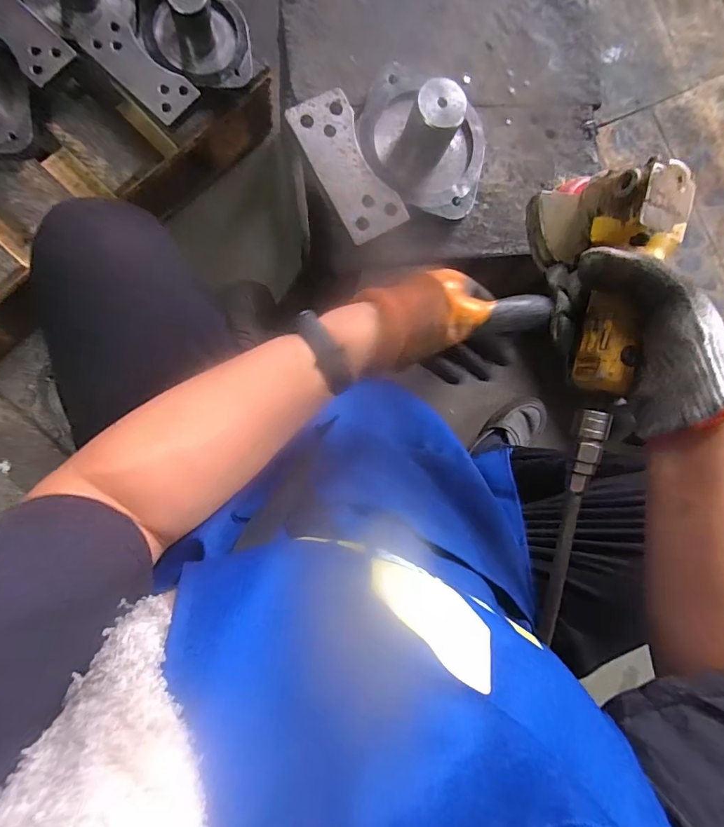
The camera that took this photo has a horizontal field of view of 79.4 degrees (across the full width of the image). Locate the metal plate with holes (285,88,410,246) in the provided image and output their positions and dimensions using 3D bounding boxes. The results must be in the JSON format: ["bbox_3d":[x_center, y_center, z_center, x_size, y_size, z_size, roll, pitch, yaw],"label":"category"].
[{"bbox_3d":[-0.014,-0.242,0.427,0.062,0.007,0.142,-29,94,-9],"label":"metal plate with holes"}]

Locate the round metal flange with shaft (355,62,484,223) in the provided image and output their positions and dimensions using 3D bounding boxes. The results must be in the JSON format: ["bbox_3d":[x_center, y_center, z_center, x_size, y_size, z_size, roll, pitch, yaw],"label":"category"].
[{"bbox_3d":[0.070,-0.291,0.445,0.139,0.071,0.125,21,86,-9],"label":"round metal flange with shaft"}]

